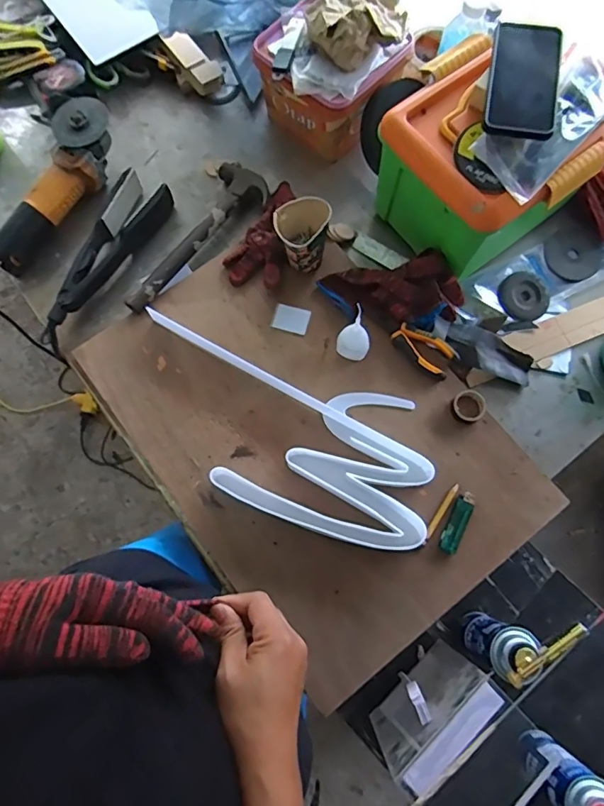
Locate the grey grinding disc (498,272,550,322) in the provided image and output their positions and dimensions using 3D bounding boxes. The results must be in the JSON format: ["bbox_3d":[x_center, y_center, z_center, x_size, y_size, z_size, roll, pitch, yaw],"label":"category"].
[{"bbox_3d":[0.337,-0.162,0.762,0.074,0.007,0.078,0,75,2],"label":"grey grinding disc"}]

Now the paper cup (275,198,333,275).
[{"bbox_3d":[0.001,-0.237,0.731,0.074,0.097,0.070,0,75,2],"label":"paper cup"}]

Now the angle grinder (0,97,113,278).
[{"bbox_3d":[-0.394,-0.337,0.784,0.087,0.092,0.282,34,79,10],"label":"angle grinder"}]

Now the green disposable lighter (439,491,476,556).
[{"bbox_3d":[0.205,0.157,0.660,0.026,0.013,0.082,25,77,8],"label":"green disposable lighter"}]

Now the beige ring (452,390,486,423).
[{"bbox_3d":[0.231,0.005,0.694,0.041,0.017,0.043,0,75,2],"label":"beige ring"}]

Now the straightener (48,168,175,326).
[{"bbox_3d":[-0.308,-0.237,0.778,0.071,0.048,0.261,32,78,9],"label":"straightener"}]

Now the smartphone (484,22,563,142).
[{"bbox_3d":[0.265,-0.388,0.601,0.080,0.014,0.166,9,75,4],"label":"smartphone"}]

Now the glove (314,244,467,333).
[{"bbox_3d":[0.133,-0.159,0.731,0.199,0.051,0.109,-10,75,-1],"label":"glove"}]

